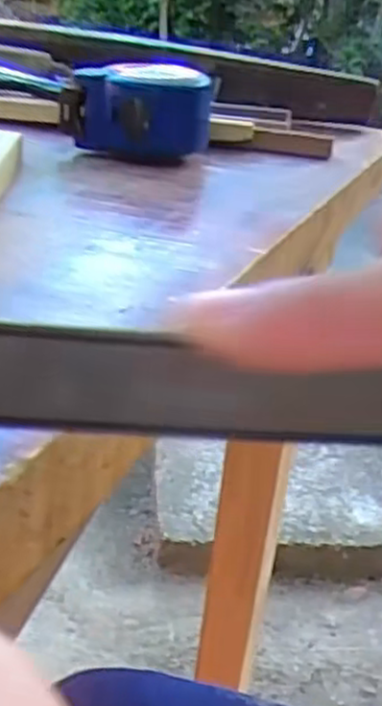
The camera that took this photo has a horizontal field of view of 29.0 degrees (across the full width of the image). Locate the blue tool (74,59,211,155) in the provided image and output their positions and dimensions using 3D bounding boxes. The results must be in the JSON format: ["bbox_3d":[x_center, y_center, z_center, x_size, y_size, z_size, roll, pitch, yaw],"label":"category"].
[{"bbox_3d":[-0.025,-0.122,0.375,0.064,0.044,0.049,-19,36,-38],"label":"blue tool"}]

